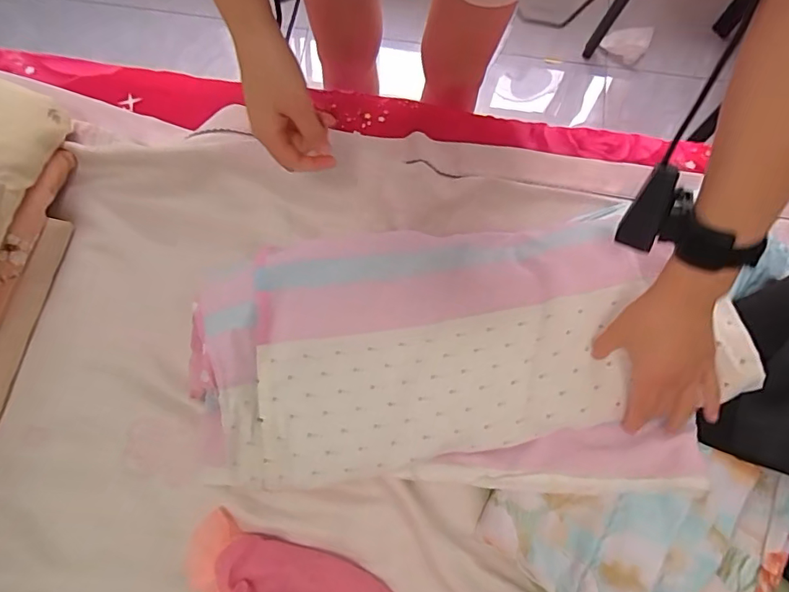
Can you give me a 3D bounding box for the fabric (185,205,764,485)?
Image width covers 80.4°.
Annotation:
[{"bbox_3d":[0.058,0.058,0.507,0.557,0.081,0.278,-2,77,-1],"label":"fabric"}]

